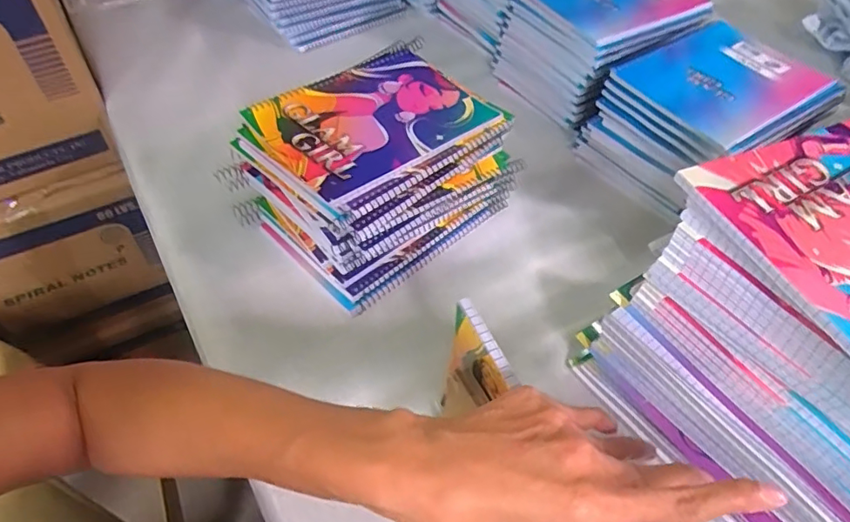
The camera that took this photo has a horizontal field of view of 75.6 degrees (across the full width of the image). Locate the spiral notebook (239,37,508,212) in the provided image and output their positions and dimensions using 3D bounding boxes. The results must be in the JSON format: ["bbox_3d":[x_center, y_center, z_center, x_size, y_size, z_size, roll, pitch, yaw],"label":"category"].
[{"bbox_3d":[-0.045,-0.138,0.517,0.203,0.014,0.153,-33,58,-27],"label":"spiral notebook"}]

